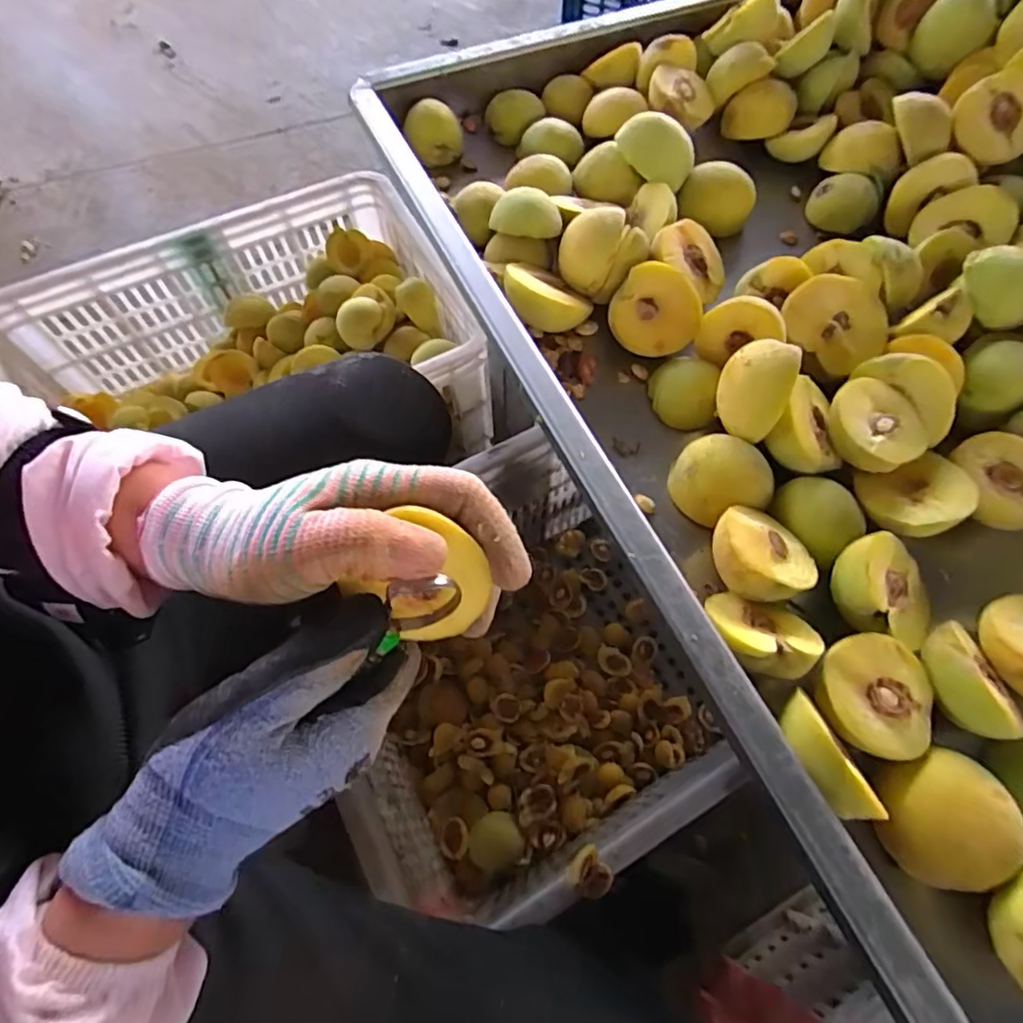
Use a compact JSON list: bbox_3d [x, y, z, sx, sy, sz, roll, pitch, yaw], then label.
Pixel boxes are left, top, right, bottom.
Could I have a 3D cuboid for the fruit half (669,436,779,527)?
[{"bbox_3d":[0.138,-0.023,0.385,0.056,0.030,0.056,0,64,0],"label":"fruit half"}]

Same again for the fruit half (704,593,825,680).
[{"bbox_3d":[0.139,0.068,0.322,0.060,0.028,0.045,19,65,9],"label":"fruit half"}]

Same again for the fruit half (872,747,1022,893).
[{"bbox_3d":[0.215,0.153,0.287,0.055,0.026,0.058,-5,64,-2],"label":"fruit half"}]

